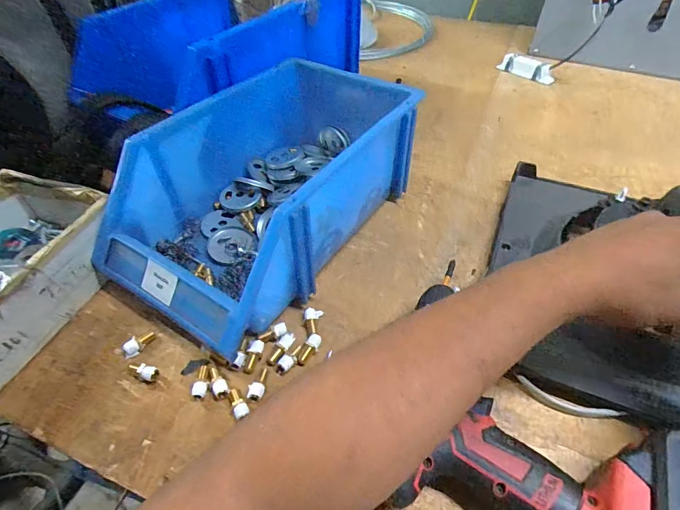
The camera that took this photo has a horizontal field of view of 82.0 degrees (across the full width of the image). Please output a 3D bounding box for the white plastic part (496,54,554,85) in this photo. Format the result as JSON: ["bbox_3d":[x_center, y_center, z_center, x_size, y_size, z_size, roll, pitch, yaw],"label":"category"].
[{"bbox_3d":[0.373,-0.376,0.781,0.111,0.029,0.033,31,54,26],"label":"white plastic part"}]

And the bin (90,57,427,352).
[{"bbox_3d":[-0.070,-0.080,0.431,0.198,0.129,0.346,27,52,23],"label":"bin"}]

